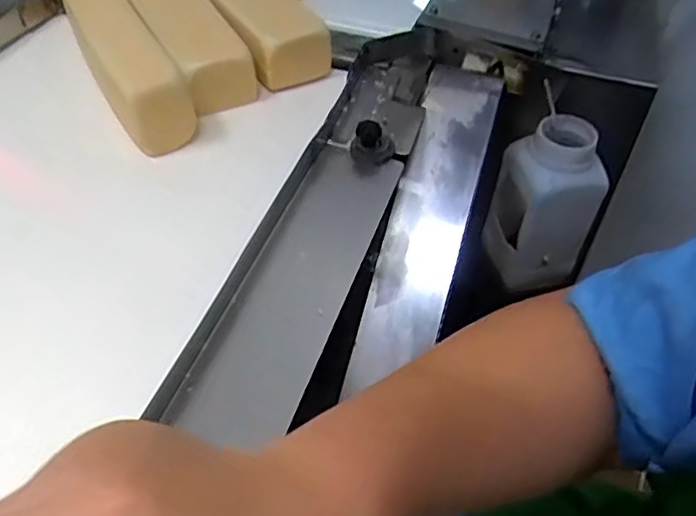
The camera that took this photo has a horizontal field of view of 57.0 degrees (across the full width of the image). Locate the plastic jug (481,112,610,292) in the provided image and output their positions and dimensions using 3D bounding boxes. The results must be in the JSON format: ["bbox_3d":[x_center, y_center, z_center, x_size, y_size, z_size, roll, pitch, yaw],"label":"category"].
[{"bbox_3d":[0.243,-0.061,0.791,0.115,0.232,0.083,2,47,-1],"label":"plastic jug"}]

